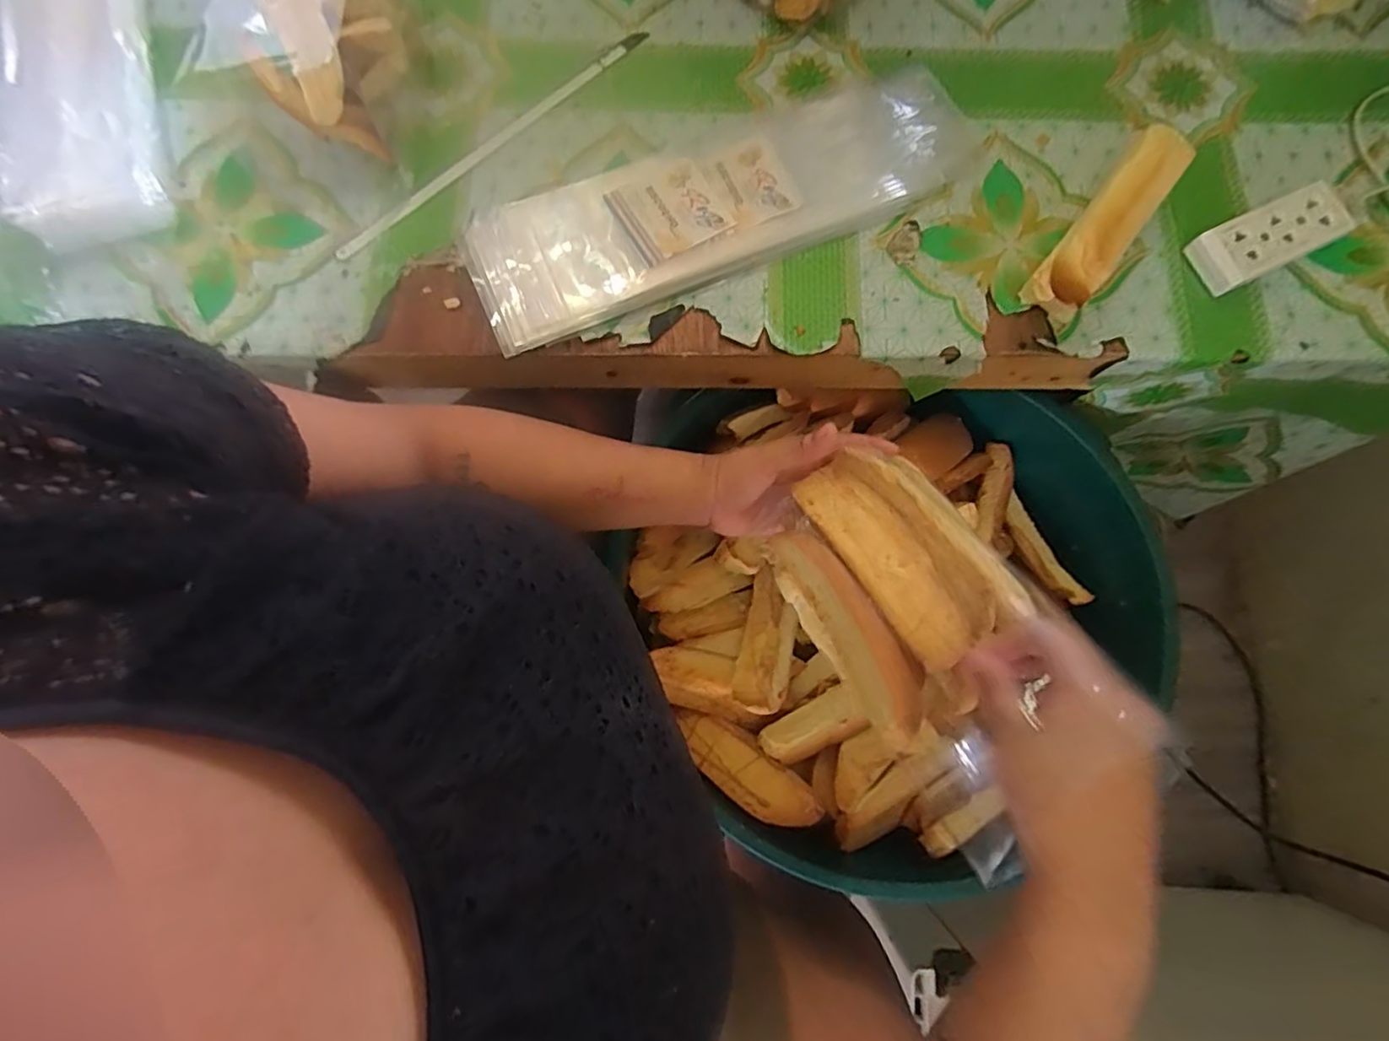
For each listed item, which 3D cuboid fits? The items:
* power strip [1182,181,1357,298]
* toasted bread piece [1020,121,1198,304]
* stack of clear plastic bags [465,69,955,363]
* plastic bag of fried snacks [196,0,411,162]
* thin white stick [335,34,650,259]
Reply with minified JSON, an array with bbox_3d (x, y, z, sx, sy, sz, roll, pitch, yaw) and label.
[{"bbox_3d":[0.410,-0.201,0.444,0.103,0.024,0.043,-25,79,-5],"label":"power strip"},{"bbox_3d":[0.290,-0.210,0.434,0.041,0.048,0.153,38,83,6],"label":"toasted bread piece"},{"bbox_3d":[0.024,-0.238,0.453,0.380,0.020,0.116,-22,78,-4],"label":"stack of clear plastic bags"},{"bbox_3d":[-0.265,-0.359,0.454,0.120,0.075,0.148,17,81,3],"label":"plastic bag of fried snacks"},{"bbox_3d":[-0.151,-0.293,0.472,0.296,0.006,0.012,-43,81,-8],"label":"thin white stick"}]

